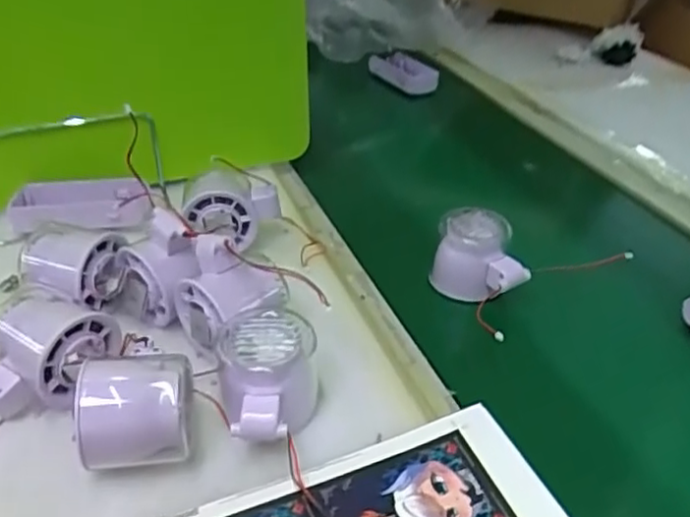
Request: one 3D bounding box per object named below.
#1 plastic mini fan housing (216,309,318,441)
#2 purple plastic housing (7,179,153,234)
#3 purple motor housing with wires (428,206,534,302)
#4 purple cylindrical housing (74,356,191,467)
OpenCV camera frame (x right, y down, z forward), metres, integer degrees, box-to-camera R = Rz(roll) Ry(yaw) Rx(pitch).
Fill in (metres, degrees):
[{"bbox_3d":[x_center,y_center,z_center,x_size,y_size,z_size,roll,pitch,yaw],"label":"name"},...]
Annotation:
[{"bbox_3d":[-0.043,0.070,0.390,0.056,0.053,0.072,-2,34,-7],"label":"plastic mini fan housing"},{"bbox_3d":[-0.219,-0.045,0.570,0.115,0.034,0.038,0,33,-3],"label":"purple plastic housing"},{"bbox_3d":[0.105,-0.003,0.541,0.068,0.052,0.059,6,34,6],"label":"purple motor housing with wires"},{"bbox_3d":[-0.112,0.084,0.371,0.061,0.049,0.051,-9,35,-16],"label":"purple cylindrical housing"}]

